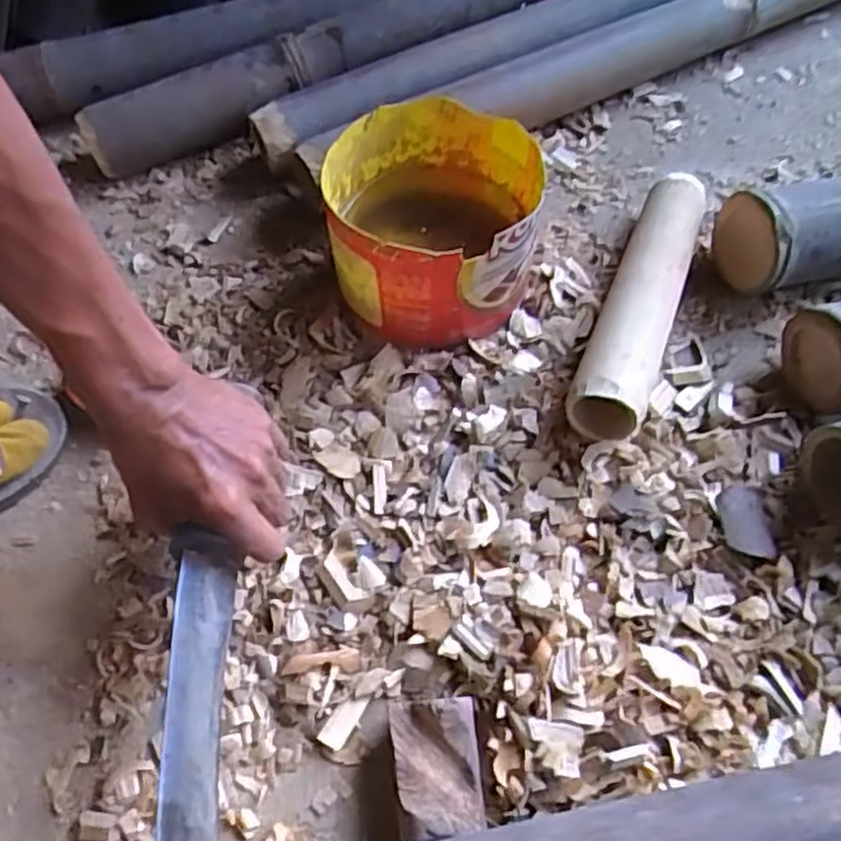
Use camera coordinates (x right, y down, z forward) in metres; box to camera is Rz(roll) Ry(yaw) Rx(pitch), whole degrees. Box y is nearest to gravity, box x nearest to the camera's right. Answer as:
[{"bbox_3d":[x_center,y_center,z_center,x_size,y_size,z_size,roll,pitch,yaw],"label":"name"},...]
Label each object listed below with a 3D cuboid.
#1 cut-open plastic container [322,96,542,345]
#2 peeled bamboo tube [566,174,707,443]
[{"bbox_3d":[0.007,-0.142,0.539,0.143,0.100,0.148,0,61,1],"label":"cut-open plastic container"},{"bbox_3d":[0.157,-0.087,0.530,0.047,0.057,0.230,20,62,11],"label":"peeled bamboo tube"}]

